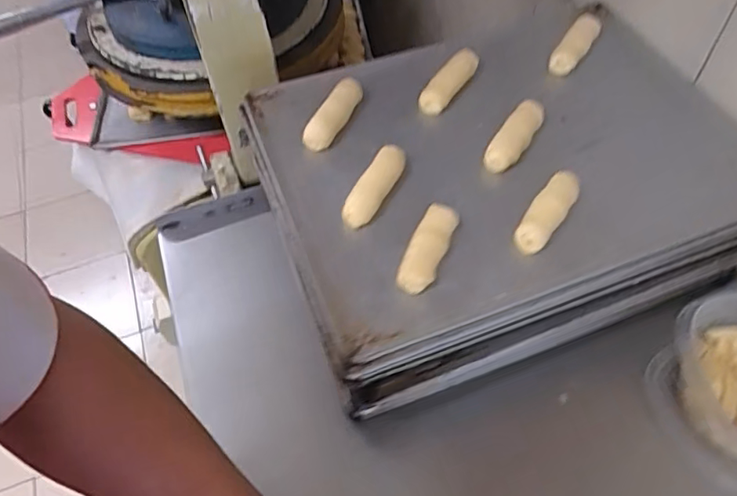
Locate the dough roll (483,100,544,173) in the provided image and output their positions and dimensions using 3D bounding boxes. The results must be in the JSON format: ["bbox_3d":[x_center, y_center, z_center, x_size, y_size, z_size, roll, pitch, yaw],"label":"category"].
[{"bbox_3d":[0.146,-0.111,0.553,0.027,0.017,0.096,28,60,20],"label":"dough roll"}]

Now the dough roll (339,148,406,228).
[{"bbox_3d":[0.007,-0.058,0.516,0.024,0.021,0.095,23,58,17],"label":"dough roll"}]

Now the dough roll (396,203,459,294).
[{"bbox_3d":[0.052,0.000,0.478,0.028,0.024,0.084,19,57,15],"label":"dough roll"}]

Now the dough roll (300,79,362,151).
[{"bbox_3d":[-0.035,-0.136,0.565,0.024,0.023,0.091,22,58,17],"label":"dough roll"}]

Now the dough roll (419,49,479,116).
[{"bbox_3d":[0.088,-0.179,0.599,0.021,0.023,0.099,29,60,21],"label":"dough roll"}]

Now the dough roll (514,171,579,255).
[{"bbox_3d":[0.162,-0.034,0.499,0.027,0.018,0.096,31,61,22],"label":"dough roll"}]

